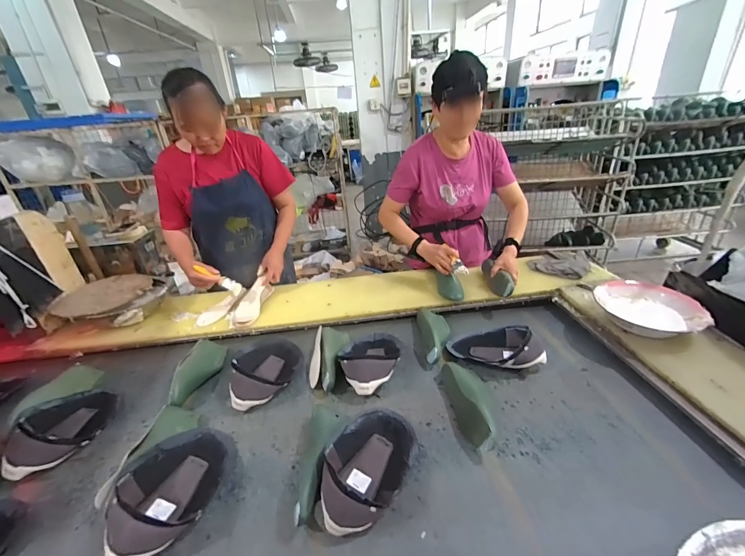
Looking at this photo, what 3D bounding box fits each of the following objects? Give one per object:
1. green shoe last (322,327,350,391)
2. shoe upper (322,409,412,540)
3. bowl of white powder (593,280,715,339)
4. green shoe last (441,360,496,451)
[{"bbox_3d":[-0.104,0.211,0.943,0.081,0.068,0.236,-6,30,-6],"label":"green shoe last"},{"bbox_3d":[-0.003,0.353,0.645,0.143,0.089,0.259,14,33,26],"label":"shoe upper"},{"bbox_3d":[0.805,0.110,0.957,0.225,0.105,0.246,2,30,8],"label":"bowl of white powder"},{"bbox_3d":[0.236,0.285,0.768,0.088,0.080,0.251,-4,29,-3],"label":"green shoe last"}]

